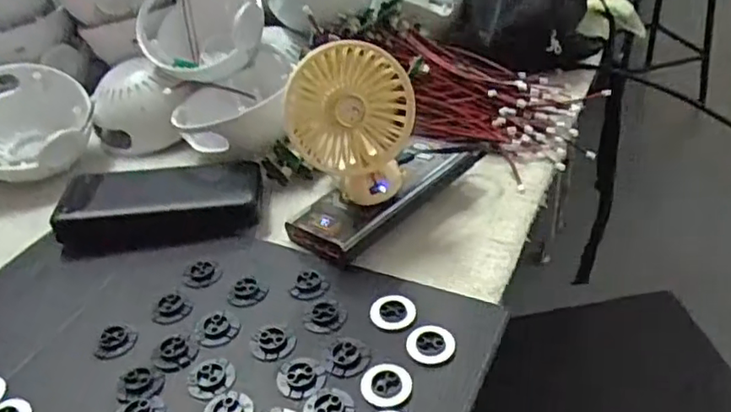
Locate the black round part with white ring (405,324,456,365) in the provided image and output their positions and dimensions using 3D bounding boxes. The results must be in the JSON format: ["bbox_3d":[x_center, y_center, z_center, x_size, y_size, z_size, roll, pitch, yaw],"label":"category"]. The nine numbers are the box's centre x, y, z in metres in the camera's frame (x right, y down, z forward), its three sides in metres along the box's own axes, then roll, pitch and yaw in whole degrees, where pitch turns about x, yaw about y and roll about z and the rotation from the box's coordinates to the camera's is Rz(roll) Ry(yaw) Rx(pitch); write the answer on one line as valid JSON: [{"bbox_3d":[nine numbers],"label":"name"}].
[{"bbox_3d":[0.039,0.082,0.380,0.028,0.004,0.027,-3,36,2],"label":"black round part with white ring"}]

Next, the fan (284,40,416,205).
[{"bbox_3d":[-0.009,-0.055,0.438,0.088,0.104,0.045,-16,38,-12],"label":"fan"}]

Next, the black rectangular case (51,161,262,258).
[{"bbox_3d":[-0.162,-0.001,0.506,0.150,0.032,0.075,-7,37,-4],"label":"black rectangular case"}]

